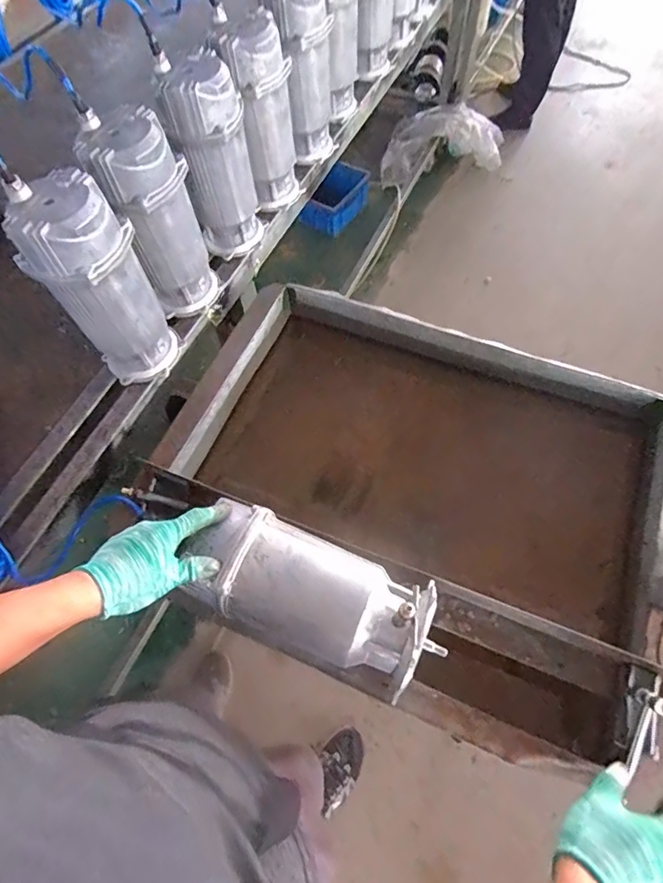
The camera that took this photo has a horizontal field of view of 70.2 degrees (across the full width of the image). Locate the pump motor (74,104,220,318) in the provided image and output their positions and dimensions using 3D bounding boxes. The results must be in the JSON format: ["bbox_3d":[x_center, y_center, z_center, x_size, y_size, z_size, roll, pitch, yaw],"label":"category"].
[{"bbox_3d":[-0.273,-0.343,0.760,0.123,0.290,0.121,-26,65,-11],"label":"pump motor"}]

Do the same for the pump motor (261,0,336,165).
[{"bbox_3d":[-0.061,-0.757,0.967,0.122,0.293,0.165,-8,63,-2],"label":"pump motor"}]

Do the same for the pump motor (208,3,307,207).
[{"bbox_3d":[-0.132,-0.602,0.888,0.127,0.291,0.112,-17,63,-6],"label":"pump motor"}]

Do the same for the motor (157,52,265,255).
[{"bbox_3d":[-0.204,-0.487,0.835,0.120,0.292,0.120,-14,63,-5],"label":"motor"}]

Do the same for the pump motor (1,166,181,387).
[{"bbox_3d":[-0.336,-0.219,0.703,0.124,0.302,0.121,8,63,7],"label":"pump motor"}]

